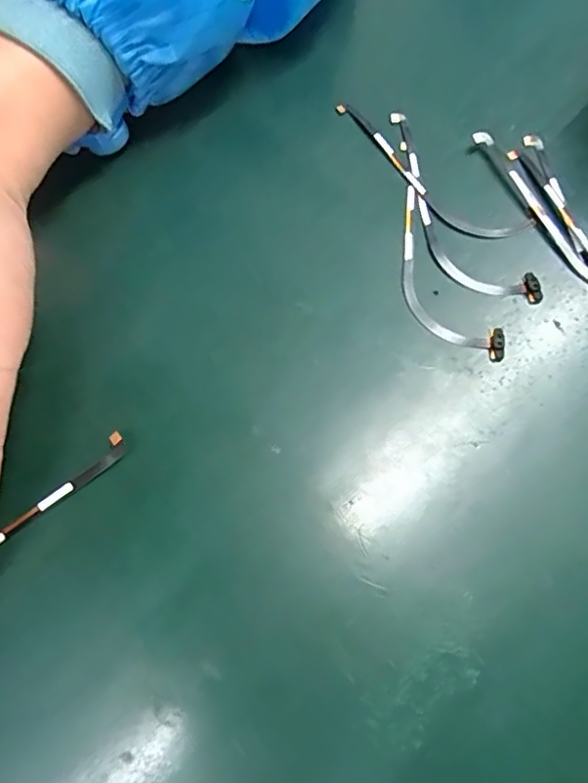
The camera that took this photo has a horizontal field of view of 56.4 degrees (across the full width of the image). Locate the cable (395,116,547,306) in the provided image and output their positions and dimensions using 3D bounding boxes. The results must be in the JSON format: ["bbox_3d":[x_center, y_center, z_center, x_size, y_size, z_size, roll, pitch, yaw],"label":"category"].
[{"bbox_3d":[0.050,-0.062,0.187,0.024,0.004,0.088,-26,71,-10],"label":"cable"}]

